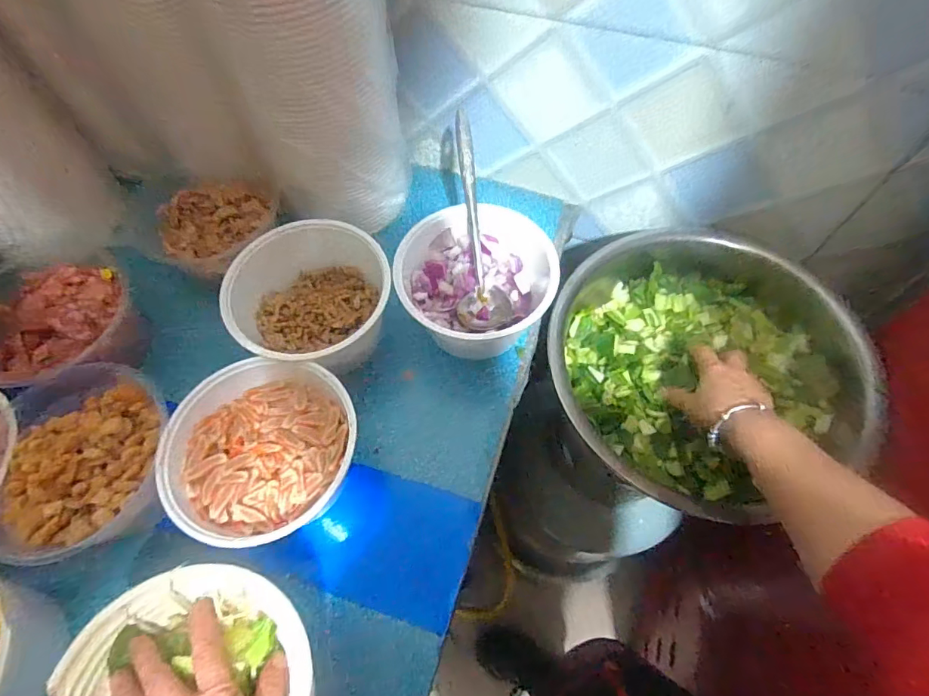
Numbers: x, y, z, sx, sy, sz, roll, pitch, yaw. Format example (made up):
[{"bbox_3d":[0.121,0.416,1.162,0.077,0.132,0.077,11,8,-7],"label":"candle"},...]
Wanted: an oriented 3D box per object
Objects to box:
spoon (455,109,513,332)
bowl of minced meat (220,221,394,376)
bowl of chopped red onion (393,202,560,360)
[{"bbox_3d":[0.009,-0.139,0.540,0.055,0.028,0.238,-8,91,-4],"label":"spoon"},{"bbox_3d":[-0.173,-0.048,0.536,0.145,0.098,0.156,0,63,0],"label":"bowl of minced meat"},{"bbox_3d":[0.018,-0.071,0.550,0.158,0.101,0.150,0,63,0],"label":"bowl of chopped red onion"}]

